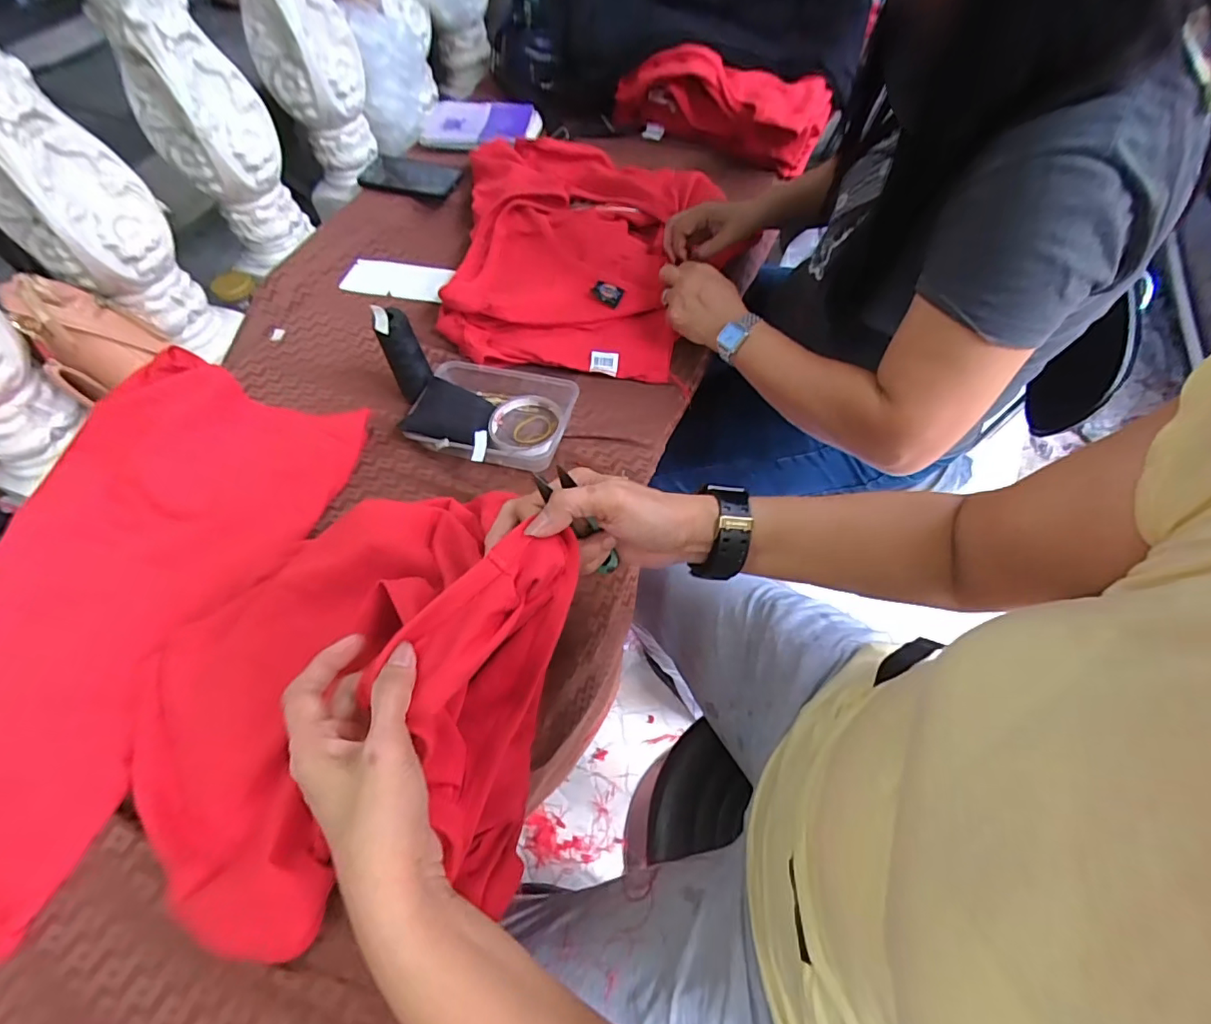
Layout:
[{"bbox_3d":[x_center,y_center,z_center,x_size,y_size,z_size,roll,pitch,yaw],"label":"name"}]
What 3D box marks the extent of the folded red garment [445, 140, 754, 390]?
[{"bbox_3d":[-0.040,-0.377,0.754,0.346,0.058,0.462,1,59,5],"label":"folded red garment"}]

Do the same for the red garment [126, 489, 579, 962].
[{"bbox_3d":[-0.193,0.114,0.373,0.352,0.143,0.295,-7,58,-3],"label":"red garment"}]

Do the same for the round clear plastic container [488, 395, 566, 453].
[{"bbox_3d":[-0.089,-0.099,0.605,0.080,0.017,0.087,-2,59,3],"label":"round clear plastic container"}]

